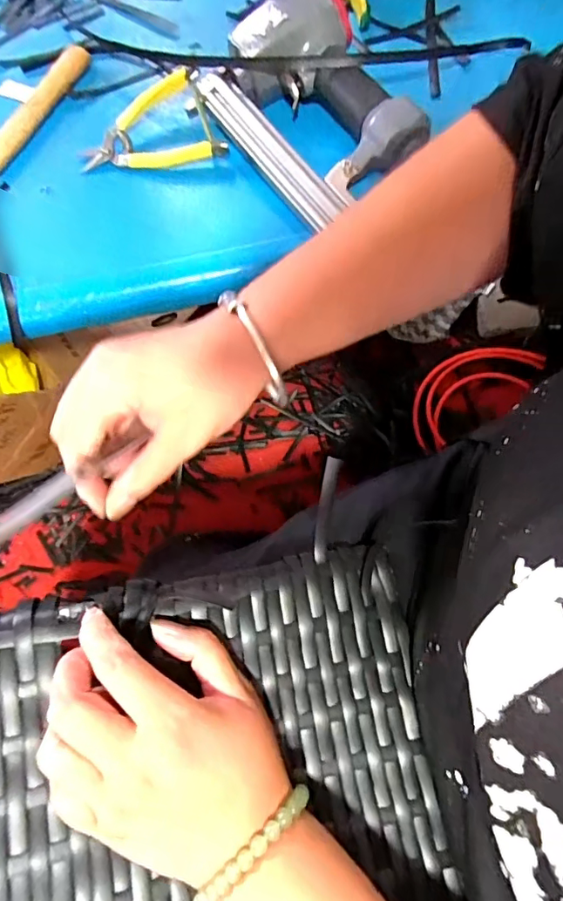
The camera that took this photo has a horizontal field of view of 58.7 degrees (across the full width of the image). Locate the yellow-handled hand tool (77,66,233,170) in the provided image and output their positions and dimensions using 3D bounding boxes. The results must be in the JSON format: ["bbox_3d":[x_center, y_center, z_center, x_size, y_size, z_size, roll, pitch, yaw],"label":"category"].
[{"bbox_3d":[-0.121,-0.307,0.470,0.135,0.033,0.086,-3,71,0],"label":"yellow-handled hand tool"}]

